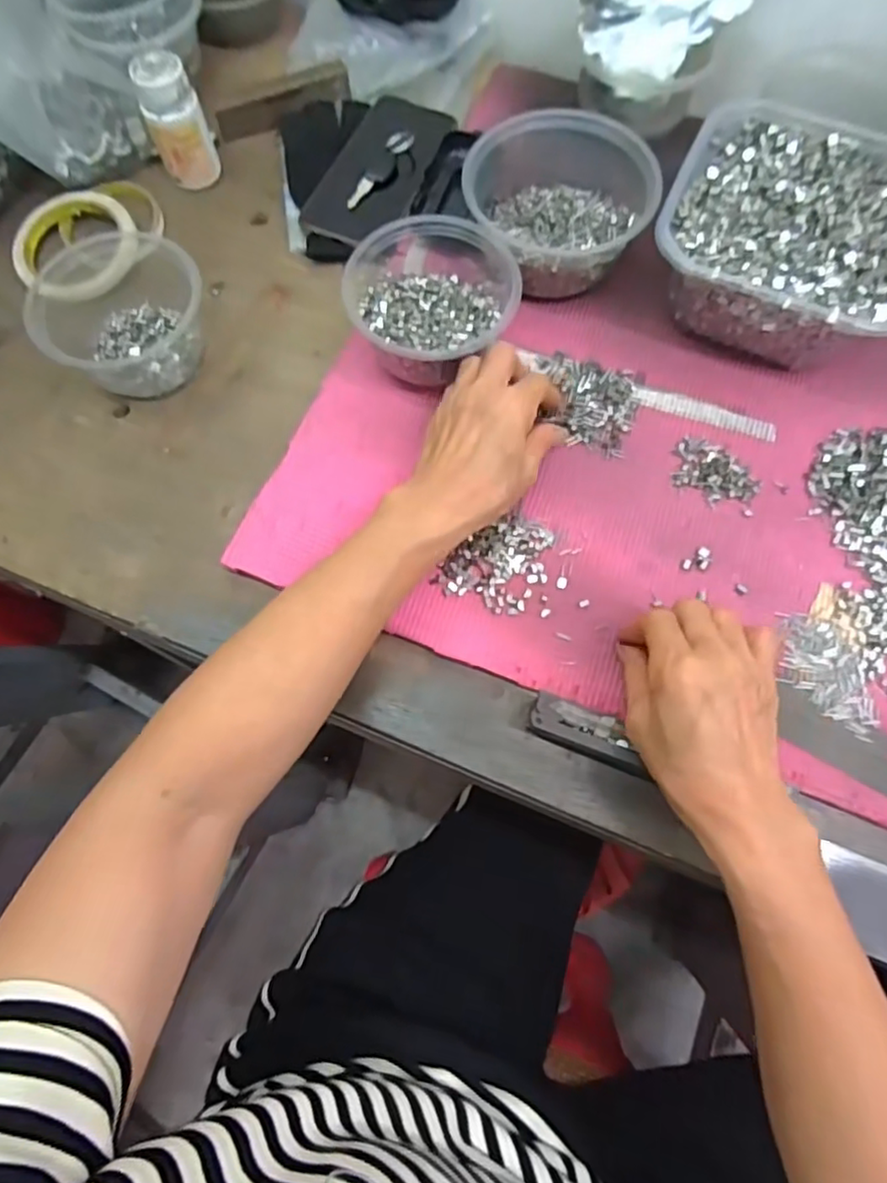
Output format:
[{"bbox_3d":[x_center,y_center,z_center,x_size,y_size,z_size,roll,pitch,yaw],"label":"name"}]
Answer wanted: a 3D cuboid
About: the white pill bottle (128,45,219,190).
[{"bbox_3d":[-0.208,-0.364,0.497,0.043,0.081,0.040,-24,73,-6],"label":"white pill bottle"}]

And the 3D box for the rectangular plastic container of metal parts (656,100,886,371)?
[{"bbox_3d":[0.239,-0.241,0.442,0.168,0.069,0.164,22,74,9],"label":"rectangular plastic container of metal parts"}]

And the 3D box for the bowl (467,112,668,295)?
[{"bbox_3d":[0.084,-0.283,0.463,0.127,0.069,0.132,-1,72,2],"label":"bowl"}]

